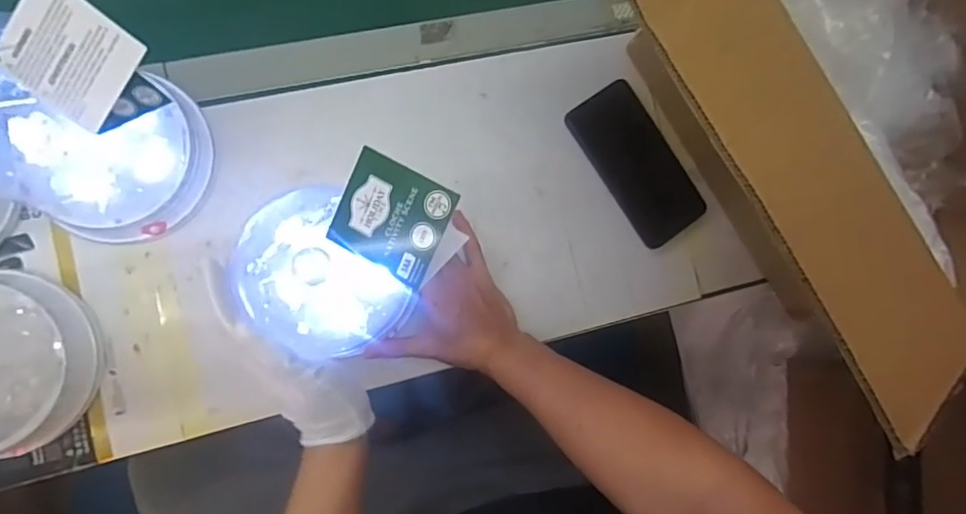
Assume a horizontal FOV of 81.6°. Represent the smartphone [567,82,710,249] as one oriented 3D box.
[{"bbox_3d":[0.161,-0.096,0.584,0.076,0.010,0.166,-35,92,-9],"label":"smartphone"}]

